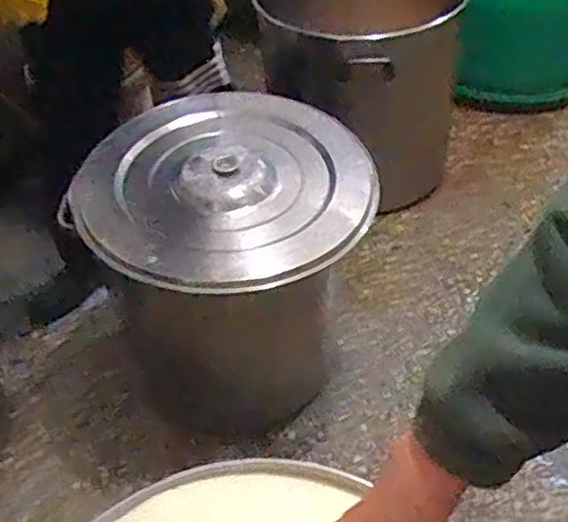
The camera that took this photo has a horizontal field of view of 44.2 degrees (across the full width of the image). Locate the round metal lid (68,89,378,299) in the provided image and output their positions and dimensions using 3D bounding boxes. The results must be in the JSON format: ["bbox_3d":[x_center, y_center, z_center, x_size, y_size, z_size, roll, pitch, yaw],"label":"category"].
[{"bbox_3d":[-0.090,-0.135,1.170,0.456,0.070,0.482,-2,44,2],"label":"round metal lid"}]

